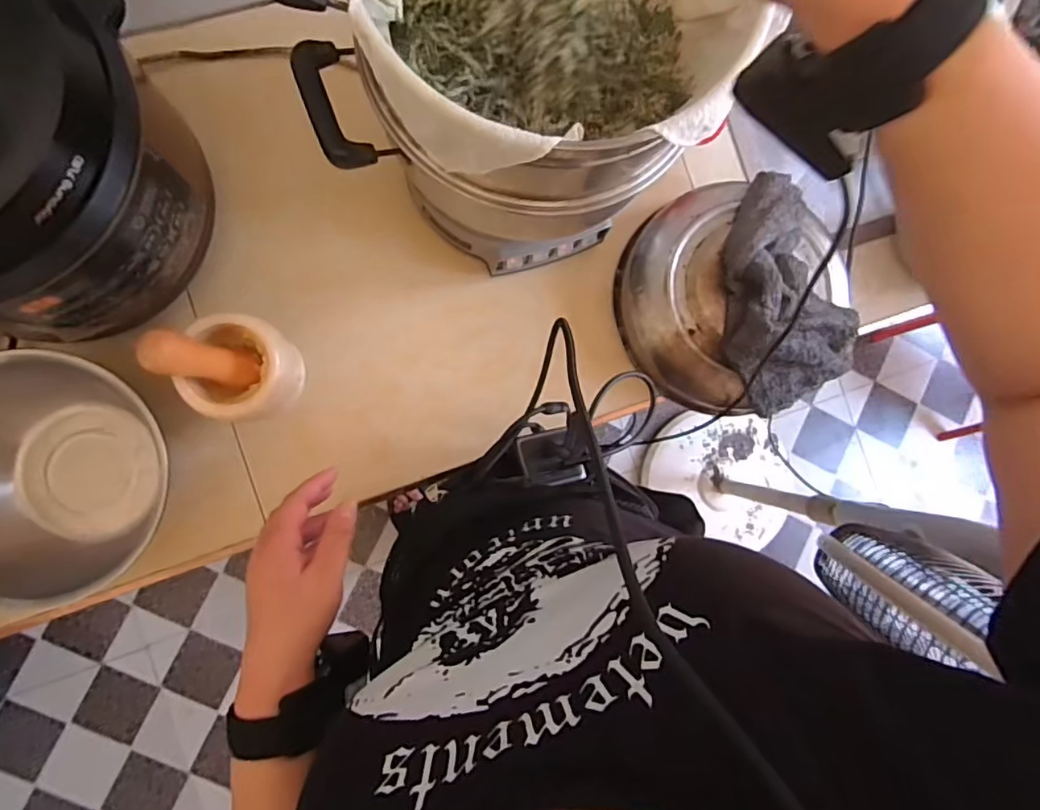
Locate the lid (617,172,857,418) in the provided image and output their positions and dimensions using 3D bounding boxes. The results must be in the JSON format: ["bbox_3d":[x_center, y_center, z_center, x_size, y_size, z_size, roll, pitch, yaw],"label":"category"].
[{"bbox_3d":[0.246,-0.125,0.628,0.244,0.113,0.253,0,88,-7],"label":"lid"}]

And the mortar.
[{"bbox_3d":[-0.271,-0.033,0.563,0.088,0.121,0.092,0,88,-7],"label":"mortar"}]

